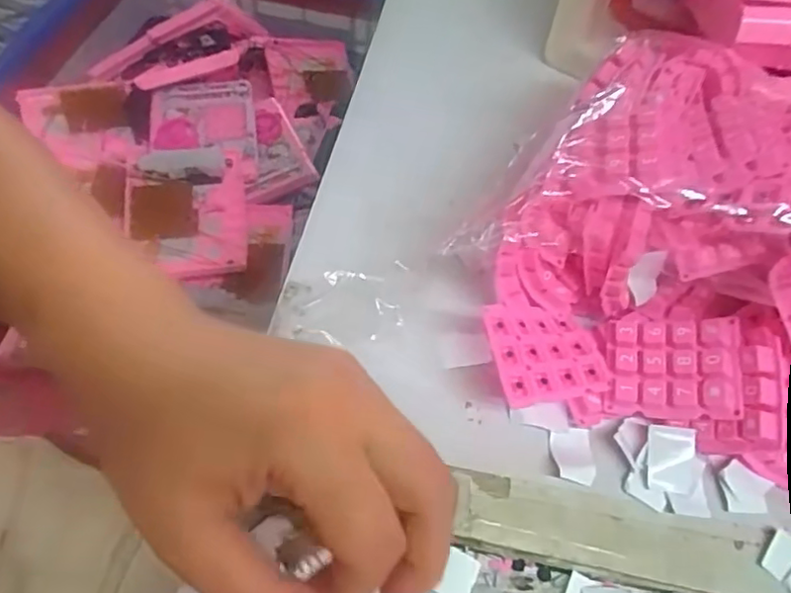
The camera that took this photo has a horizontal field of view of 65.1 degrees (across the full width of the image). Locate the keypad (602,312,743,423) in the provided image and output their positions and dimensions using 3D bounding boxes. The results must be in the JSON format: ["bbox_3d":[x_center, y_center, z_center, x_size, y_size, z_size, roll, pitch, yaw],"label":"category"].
[{"bbox_3d":[0.131,0.033,0.295,0.057,0.013,0.048,0,63,29],"label":"keypad"}]

